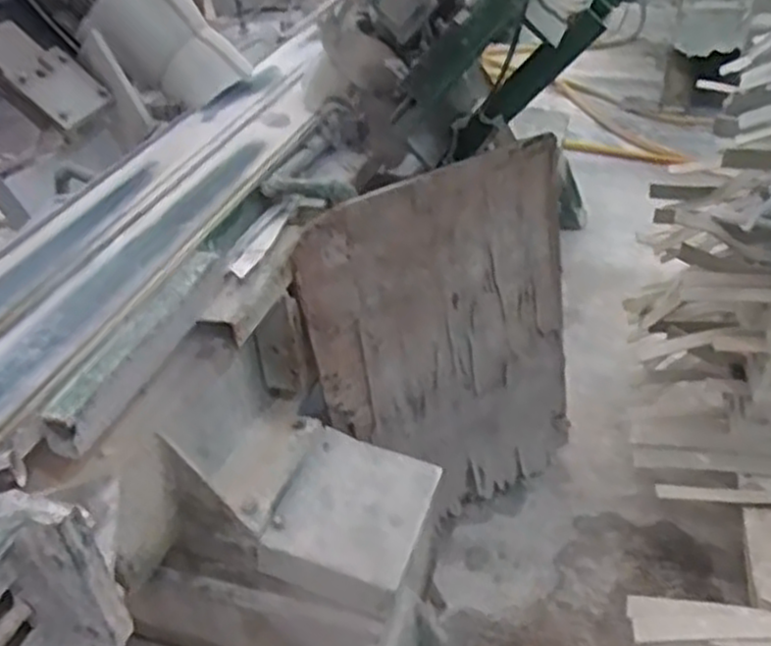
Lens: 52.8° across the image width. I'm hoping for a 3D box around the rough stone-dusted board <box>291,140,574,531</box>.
[{"bbox_3d":[0.135,0.061,1.519,0.545,0.733,0.037,-24,30,-20],"label":"rough stone-dusted board"}]

